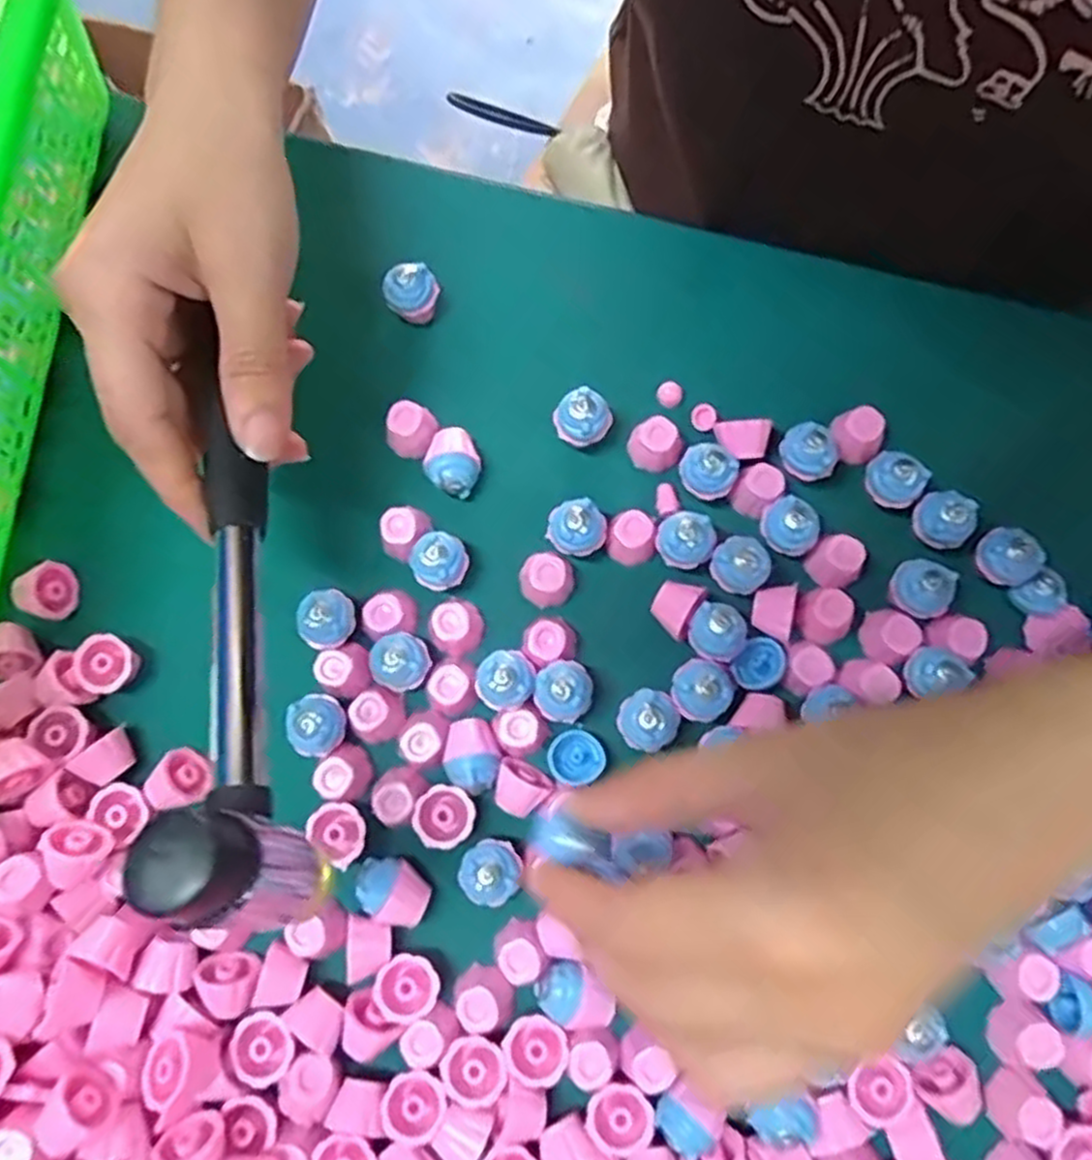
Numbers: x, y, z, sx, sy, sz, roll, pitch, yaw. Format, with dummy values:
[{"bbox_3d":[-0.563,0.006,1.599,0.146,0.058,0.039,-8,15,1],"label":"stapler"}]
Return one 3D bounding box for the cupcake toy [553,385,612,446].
[{"bbox_3d":[0.014,-0.058,0.293,0.018,0.028,0.020,-40,80,-7],"label":"cupcake toy"}]

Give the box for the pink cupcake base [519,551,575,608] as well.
[{"bbox_3d":[0.000,0.000,0.285,0.020,0.014,0.018,9,78,3],"label":"pink cupcake base"}]

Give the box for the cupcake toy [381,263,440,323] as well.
[{"bbox_3d":[-0.052,-0.111,0.301,0.021,0.020,0.015,-17,78,-3],"label":"cupcake toy"}]

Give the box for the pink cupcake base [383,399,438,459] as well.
[{"bbox_3d":[-0.052,-0.057,0.295,0.018,0.014,0.018,0,78,1],"label":"pink cupcake base"}]

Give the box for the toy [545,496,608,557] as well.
[{"bbox_3d":[0.011,-0.018,0.284,0.020,0.025,0.019,0,78,1],"label":"toy"}]

